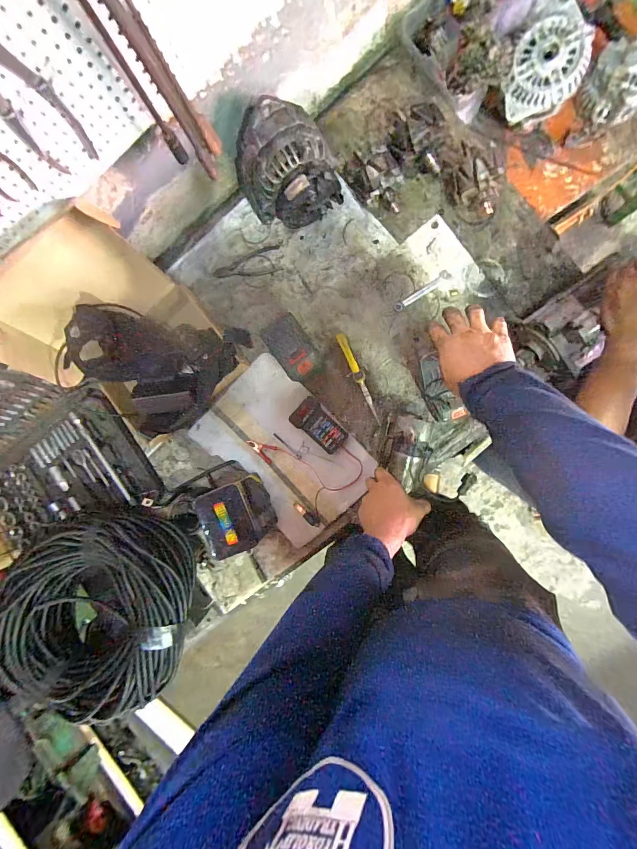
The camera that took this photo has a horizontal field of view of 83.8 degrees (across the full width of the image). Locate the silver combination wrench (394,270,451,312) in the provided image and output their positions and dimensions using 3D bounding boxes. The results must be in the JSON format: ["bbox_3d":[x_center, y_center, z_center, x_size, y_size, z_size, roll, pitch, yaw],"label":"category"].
[{"bbox_3d":[0.212,-0.272,0.723,0.126,0.004,0.018,-34,90,5],"label":"silver combination wrench"}]

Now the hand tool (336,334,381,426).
[{"bbox_3d":[0.085,-0.090,0.720,0.021,0.052,0.192,-26,90,5],"label":"hand tool"}]

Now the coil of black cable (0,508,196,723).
[{"bbox_3d":[-0.428,0.358,0.711,0.378,0.190,0.351,-5,92,5],"label":"coil of black cable"}]

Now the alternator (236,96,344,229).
[{"bbox_3d":[-0.059,-0.467,0.663,0.161,0.151,0.184,-31,89,8],"label":"alternator"}]

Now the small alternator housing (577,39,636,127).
[{"bbox_3d":[0.602,-0.680,0.690,0.130,0.072,0.152,42,97,3],"label":"small alternator housing"}]

